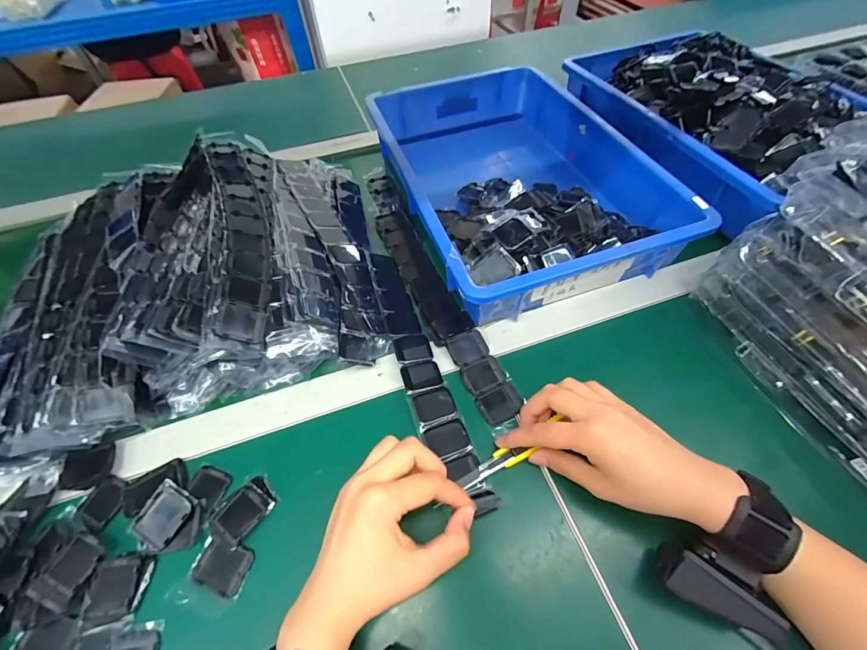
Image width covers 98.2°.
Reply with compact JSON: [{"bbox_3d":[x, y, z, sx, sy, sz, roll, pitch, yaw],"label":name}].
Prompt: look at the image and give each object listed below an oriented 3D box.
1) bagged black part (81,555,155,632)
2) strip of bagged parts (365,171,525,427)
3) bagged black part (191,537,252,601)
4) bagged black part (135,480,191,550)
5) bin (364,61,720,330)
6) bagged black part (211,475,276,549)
[{"bbox_3d":[-0.235,0.195,0.278,0.036,0.004,0.041,-6,55,-3],"label":"bagged black part"},{"bbox_3d":[-0.016,-0.072,0.467,0.051,0.022,0.424,-19,57,-12],"label":"strip of bagged parts"},{"bbox_3d":[-0.164,0.187,0.290,0.042,0.007,0.032,11,56,8],"label":"bagged black part"},{"bbox_3d":[-0.218,0.153,0.302,0.034,0.004,0.045,31,75,9],"label":"bagged black part"},{"bbox_3d":[0.101,-0.203,0.523,0.285,0.103,0.435,-15,56,-10],"label":"bin"},{"bbox_3d":[-0.155,0.152,0.310,0.033,0.006,0.049,31,61,20],"label":"bagged black part"}]

